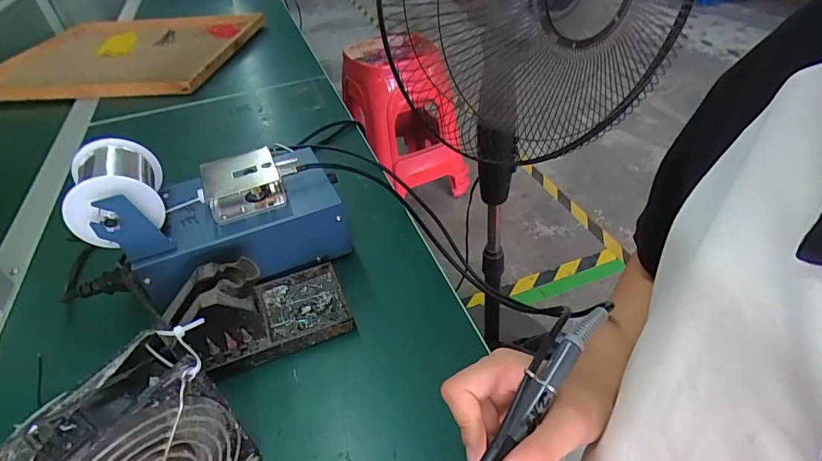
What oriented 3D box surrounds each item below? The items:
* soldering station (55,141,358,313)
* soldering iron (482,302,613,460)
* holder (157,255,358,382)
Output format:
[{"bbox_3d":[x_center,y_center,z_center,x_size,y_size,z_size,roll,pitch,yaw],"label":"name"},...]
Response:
[{"bbox_3d":[-0.174,-0.018,0.416,0.208,0.133,0.108,-19,43,-17],"label":"soldering station"},{"bbox_3d":[0.048,0.120,0.243,0.018,0.027,0.208,28,71,32],"label":"soldering iron"},{"bbox_3d":[-0.128,0.058,0.373,0.143,0.070,0.078,-18,42,-16],"label":"holder"}]

